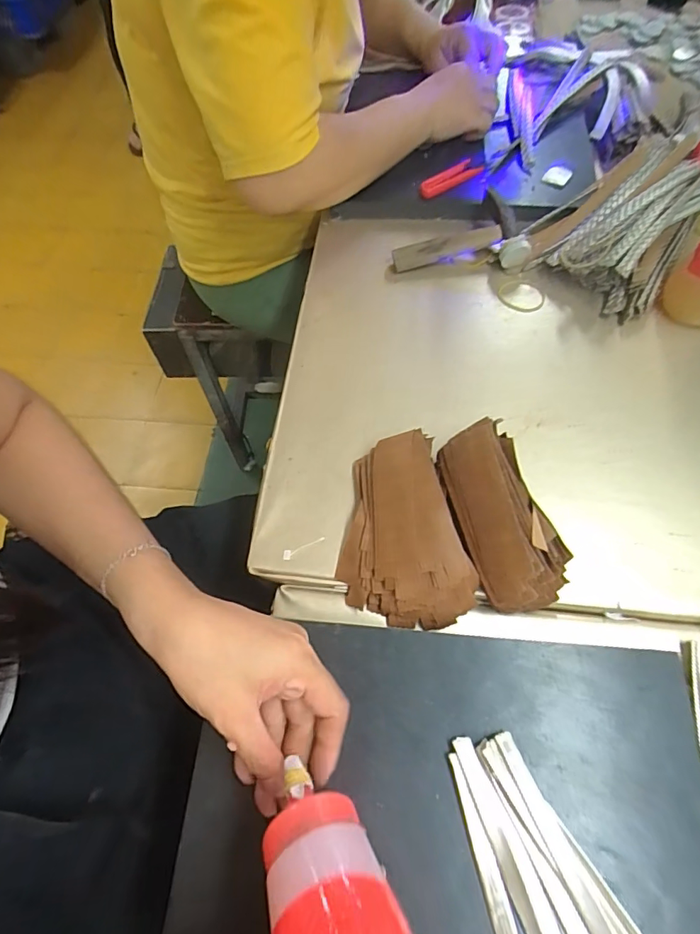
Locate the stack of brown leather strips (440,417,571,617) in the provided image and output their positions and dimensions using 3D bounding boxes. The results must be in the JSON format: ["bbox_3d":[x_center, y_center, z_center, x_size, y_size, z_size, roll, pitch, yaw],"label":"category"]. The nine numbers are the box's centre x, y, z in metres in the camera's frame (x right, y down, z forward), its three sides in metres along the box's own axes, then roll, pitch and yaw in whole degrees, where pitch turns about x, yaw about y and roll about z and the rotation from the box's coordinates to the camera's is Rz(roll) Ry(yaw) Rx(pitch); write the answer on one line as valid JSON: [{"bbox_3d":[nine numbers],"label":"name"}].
[{"bbox_3d":[0.109,0.032,0.351,0.063,0.051,0.138,-15,62,-6],"label":"stack of brown leather strips"}]

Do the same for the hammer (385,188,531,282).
[{"bbox_3d":[0.112,-0.249,0.515,0.144,0.040,0.083,-2,62,1],"label":"hammer"}]

